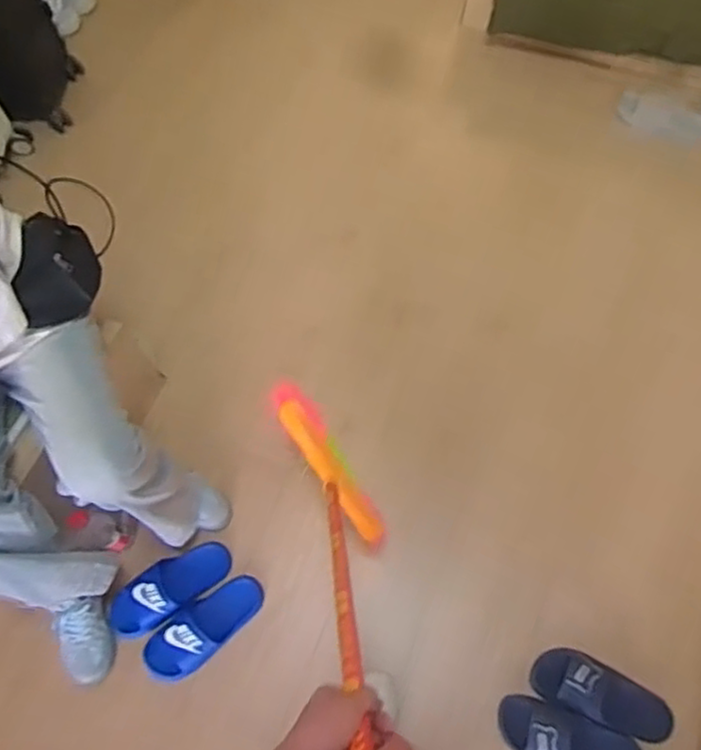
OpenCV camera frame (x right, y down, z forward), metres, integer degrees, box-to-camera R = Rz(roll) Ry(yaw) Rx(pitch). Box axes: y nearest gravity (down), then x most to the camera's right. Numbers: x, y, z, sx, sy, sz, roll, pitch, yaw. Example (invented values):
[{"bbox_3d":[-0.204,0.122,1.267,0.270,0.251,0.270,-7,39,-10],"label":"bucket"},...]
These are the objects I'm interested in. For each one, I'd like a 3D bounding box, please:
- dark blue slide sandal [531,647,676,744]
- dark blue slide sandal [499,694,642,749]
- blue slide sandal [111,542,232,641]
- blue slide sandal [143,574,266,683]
[{"bbox_3d":[0.521,0.664,1.409,0.286,0.074,0.136,21,69,10],"label":"dark blue slide sandal"},{"bbox_3d":[0.450,0.735,1.379,0.294,0.066,0.128,18,69,9],"label":"dark blue slide sandal"},{"bbox_3d":[-0.392,0.463,1.506,0.282,0.082,0.109,-34,70,-12],"label":"blue slide sandal"},{"bbox_3d":[-0.315,0.540,1.482,0.274,0.052,0.110,-41,72,-14],"label":"blue slide sandal"}]

